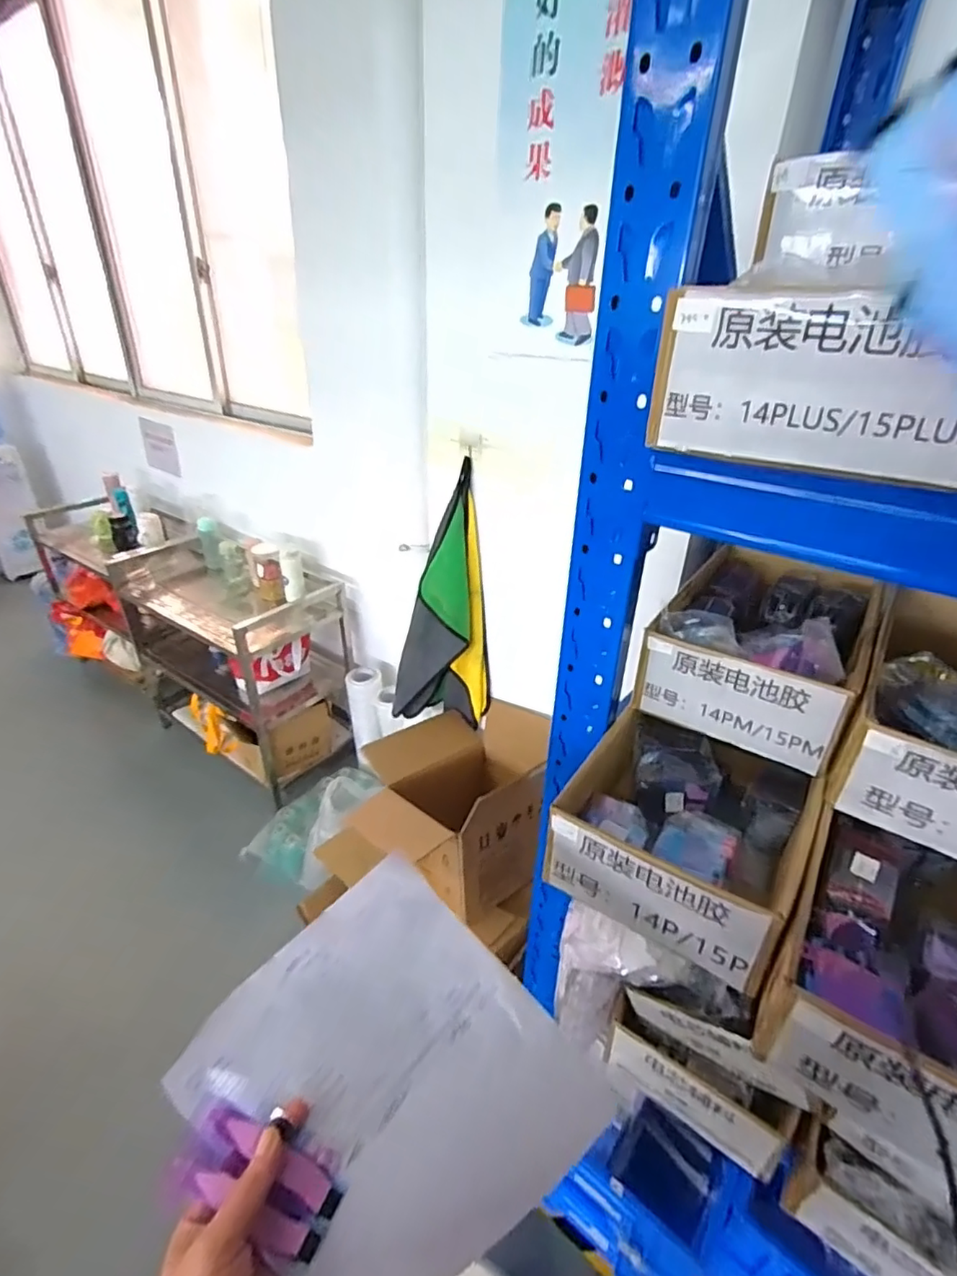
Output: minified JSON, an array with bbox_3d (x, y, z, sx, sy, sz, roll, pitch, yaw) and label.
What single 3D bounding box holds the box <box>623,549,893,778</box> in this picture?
[{"bbox_3d":[0.388,-0.009,0.771,0.222,0.119,0.376,20,35,29],"label":"box"}]

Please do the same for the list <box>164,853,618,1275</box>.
[{"bbox_3d":[-0.051,0.317,0.410,0.249,0.032,0.203,47,54,11],"label":"list"}]

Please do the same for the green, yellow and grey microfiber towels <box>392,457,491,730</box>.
[{"bbox_3d":[-0.088,-0.053,1.345,0.237,0.573,0.070,2,30,1],"label":"green, yellow and grey microfiber towels"}]

